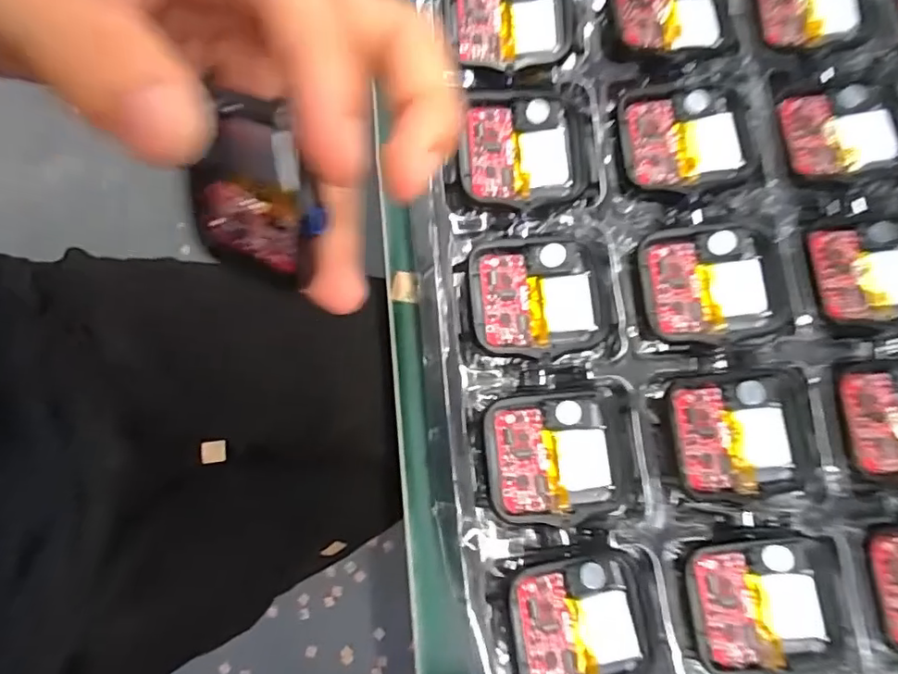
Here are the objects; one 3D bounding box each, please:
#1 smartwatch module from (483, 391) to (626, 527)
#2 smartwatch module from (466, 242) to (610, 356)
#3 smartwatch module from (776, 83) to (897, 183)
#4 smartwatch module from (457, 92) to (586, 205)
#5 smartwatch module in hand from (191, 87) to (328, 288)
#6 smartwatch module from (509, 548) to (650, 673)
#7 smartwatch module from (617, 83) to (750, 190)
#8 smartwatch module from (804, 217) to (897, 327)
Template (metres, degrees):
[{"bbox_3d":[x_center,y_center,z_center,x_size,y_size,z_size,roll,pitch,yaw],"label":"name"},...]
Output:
[{"bbox_3d":[0.032,0.037,0.171,0.040,0.006,0.037,-7,79,-2],"label":"smartwatch module"},{"bbox_3d":[0.030,-0.012,0.178,0.046,0.004,0.036,-3,79,-1],"label":"smartwatch module"},{"bbox_3d":[0.132,-0.069,0.192,0.038,0.006,0.031,-11,79,-3],"label":"smartwatch module"},{"bbox_3d":[0.024,-0.061,0.183,0.041,0.006,0.035,-7,79,-2],"label":"smartwatch module"},{"bbox_3d":[-0.046,-0.033,0.130,0.036,0.042,0.010,23,35,22],"label":"smartwatch module in hand"},{"bbox_3d":[0.037,0.081,0.159,0.038,0.008,0.036,-3,79,-1],"label":"smartwatch module"},{"bbox_3d":[0.078,-0.066,0.190,0.039,0.007,0.034,-5,79,-2],"label":"smartwatch module"},{"bbox_3d":[0.137,-0.021,0.184,0.039,0.004,0.034,-8,79,-2],"label":"smartwatch module"}]

